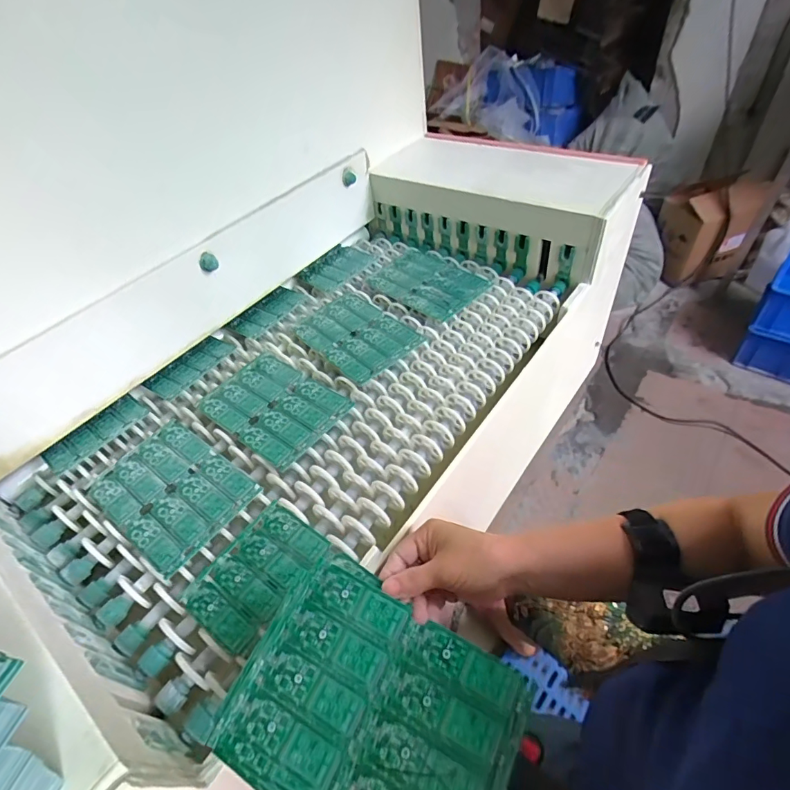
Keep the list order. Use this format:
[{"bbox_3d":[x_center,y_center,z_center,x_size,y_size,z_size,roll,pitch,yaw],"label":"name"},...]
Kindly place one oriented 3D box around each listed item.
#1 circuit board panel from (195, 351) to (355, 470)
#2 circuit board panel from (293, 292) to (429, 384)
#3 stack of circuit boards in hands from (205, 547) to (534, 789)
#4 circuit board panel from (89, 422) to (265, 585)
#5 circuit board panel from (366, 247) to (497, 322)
[{"bbox_3d":[-0.154,0.011,0.563,0.171,0.009,0.121,27,57,30],"label":"circuit board panel"},{"bbox_3d":[-0.057,-0.091,0.649,0.126,0.009,0.181,-36,53,-24],"label":"circuit board panel"},{"bbox_3d":[-0.015,0.206,0.293,0.173,0.022,0.136,21,55,23],"label":"stack of circuit boards in hands"},{"bbox_3d":[-0.246,0.103,0.489,0.171,0.010,0.121,25,56,29],"label":"circuit board panel"},{"bbox_3d":[0.049,-0.190,0.730,0.190,0.011,0.136,32,60,33],"label":"circuit board panel"}]

